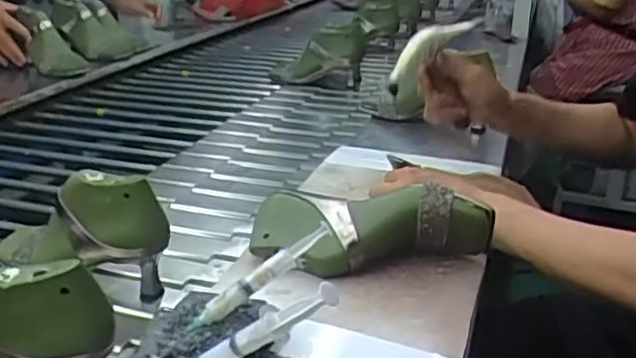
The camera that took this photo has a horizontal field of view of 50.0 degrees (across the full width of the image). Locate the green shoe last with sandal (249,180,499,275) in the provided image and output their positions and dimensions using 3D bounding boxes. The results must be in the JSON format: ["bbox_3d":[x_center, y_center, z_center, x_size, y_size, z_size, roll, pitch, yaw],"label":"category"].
[{"bbox_3d":[0.051,0.052,0.704,0.231,0.079,0.073,0,22,-1],"label":"green shoe last with sandal"}]

